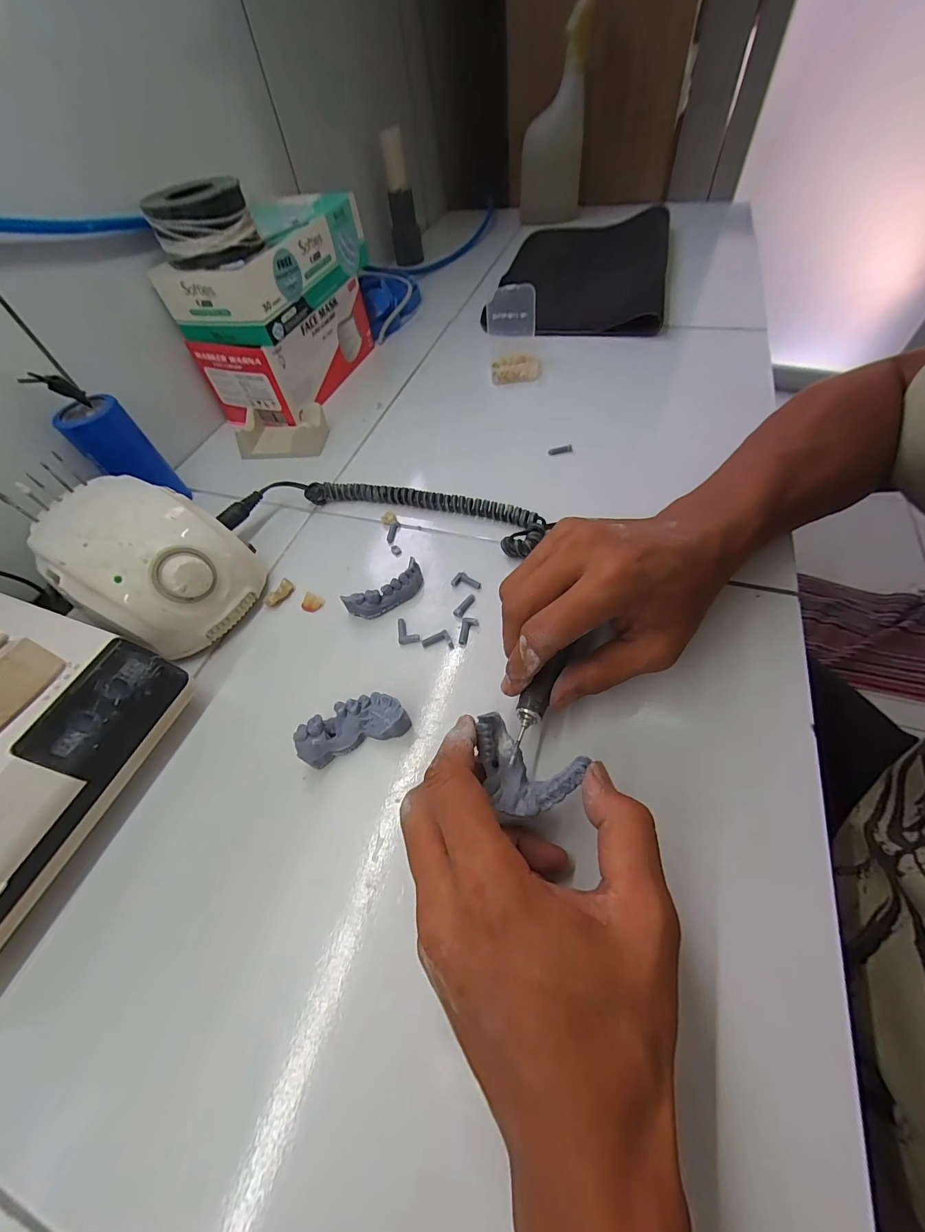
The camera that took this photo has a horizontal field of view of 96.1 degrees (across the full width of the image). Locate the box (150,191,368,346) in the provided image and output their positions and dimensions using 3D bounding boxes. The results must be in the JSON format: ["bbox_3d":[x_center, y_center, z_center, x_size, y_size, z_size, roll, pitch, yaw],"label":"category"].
[{"bbox_3d":[-0.198,-0.371,0.439,0.115,0.060,0.209,13,59,15],"label":"box"}]

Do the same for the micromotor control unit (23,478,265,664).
[{"bbox_3d":[-0.230,-0.042,0.311,0.132,0.074,0.105,21,61,19],"label":"micromotor control unit"}]

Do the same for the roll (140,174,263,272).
[{"bbox_3d":[-0.223,-0.340,0.359,0.067,0.047,0.065,15,59,16],"label":"roll"}]

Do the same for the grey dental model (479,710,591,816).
[{"bbox_3d":[0.029,0.079,0.219,0.057,0.028,0.039,33,62,19],"label":"grey dental model"}]

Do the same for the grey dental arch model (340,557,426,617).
[{"bbox_3d":[-0.058,-0.017,0.318,0.061,0.022,0.020,-33,59,-15],"label":"grey dental arch model"}]

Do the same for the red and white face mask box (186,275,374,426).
[{"bbox_3d":[-0.206,-0.326,0.489,0.121,0.097,0.192,9,57,12],"label":"red and white face mask box"}]

